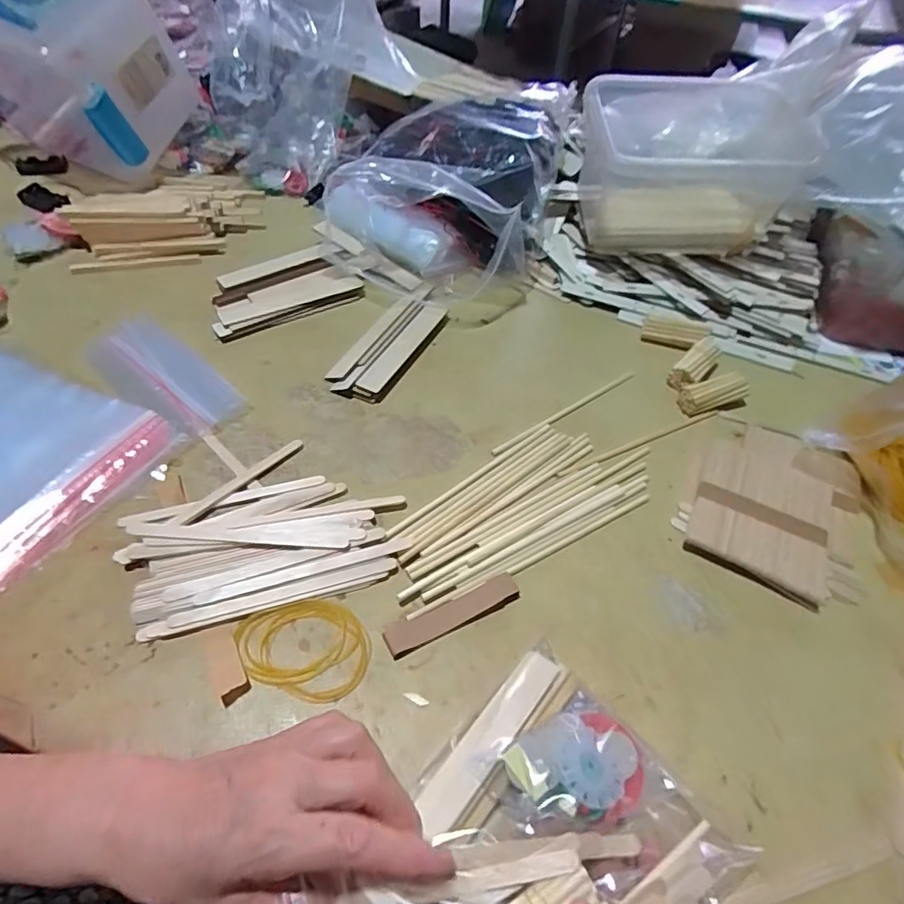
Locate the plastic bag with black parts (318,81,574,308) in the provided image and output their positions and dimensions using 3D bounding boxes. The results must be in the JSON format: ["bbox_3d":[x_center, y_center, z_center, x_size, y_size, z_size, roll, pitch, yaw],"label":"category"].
[{"bbox_3d":[-0.005,-0.343,0.698,0.260,0.138,0.352,16,50,7],"label":"plastic bag with black parts"}]

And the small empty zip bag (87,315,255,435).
[{"bbox_3d":[-0.281,-0.073,0.520,0.193,0.014,0.078,36,51,26],"label":"small empty zip bag"}]

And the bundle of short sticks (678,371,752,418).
[{"bbox_3d":[0.265,-0.059,0.551,0.076,0.019,0.028,-14,52,-17],"label":"bundle of short sticks"}]

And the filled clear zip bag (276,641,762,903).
[{"bbox_3d":[0.027,0.217,0.277,0.216,0.035,0.137,-29,58,-27],"label":"filled clear zip bag"}]

